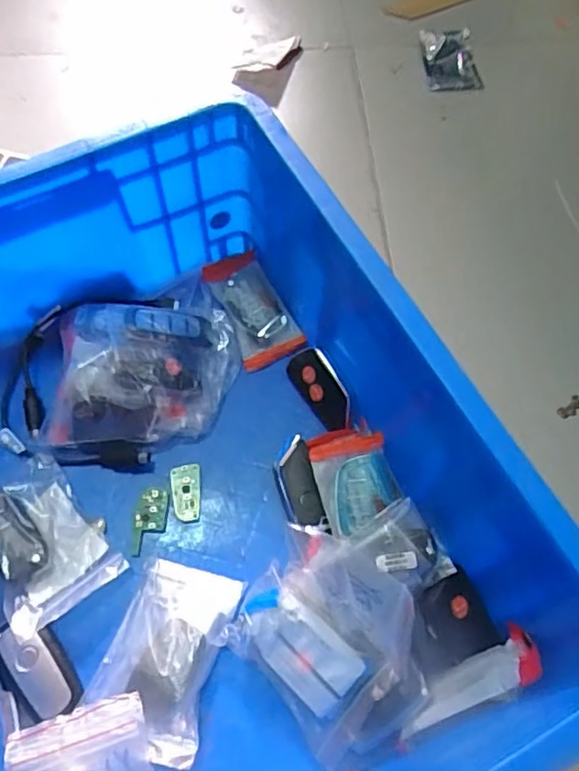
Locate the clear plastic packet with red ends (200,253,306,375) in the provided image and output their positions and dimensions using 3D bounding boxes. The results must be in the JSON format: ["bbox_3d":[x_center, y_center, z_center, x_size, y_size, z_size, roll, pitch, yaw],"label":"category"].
[{"bbox_3d":[-0.031,-0.068,0.512,0.050,0.023,0.107,-22,66,-13],"label":"clear plastic packet with red ends"}]

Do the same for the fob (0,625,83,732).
[{"bbox_3d":[-0.162,0.181,0.389,0.040,0.012,0.063,-27,67,-15],"label":"fob"}]

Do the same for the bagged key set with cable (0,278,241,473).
[{"bbox_3d":[-0.131,-0.013,0.471,0.184,0.045,0.145,-18,65,-11],"label":"bagged key set with cable"}]

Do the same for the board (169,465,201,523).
[{"bbox_3d":[-0.076,0.080,0.452,0.022,0.004,0.040,-6,79,1],"label":"board"}]

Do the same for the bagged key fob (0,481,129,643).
[{"bbox_3d":[-0.173,0.108,0.422,0.073,0.015,0.103,-34,69,-18],"label":"bagged key fob"}]

